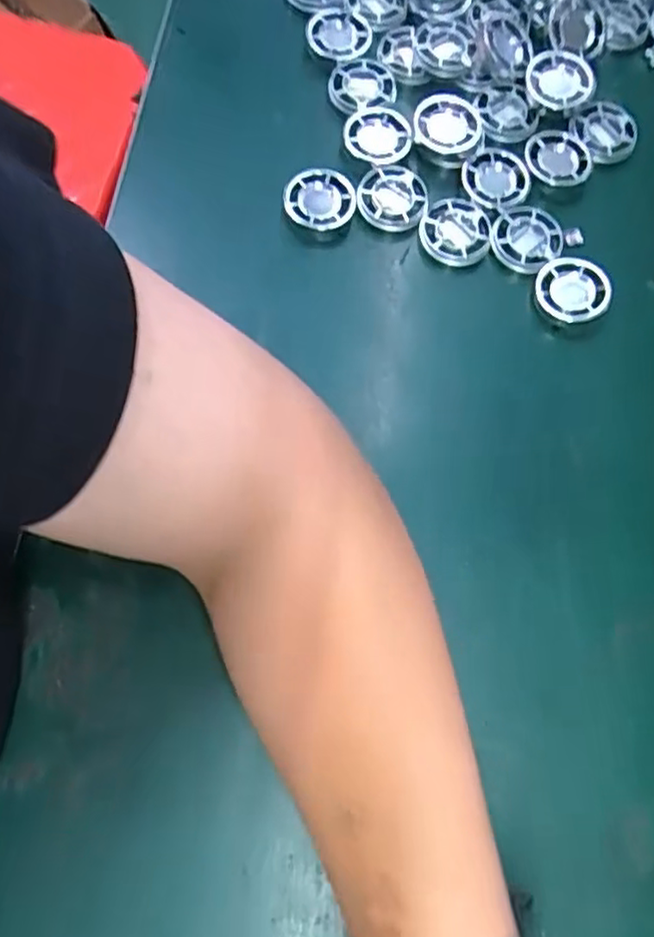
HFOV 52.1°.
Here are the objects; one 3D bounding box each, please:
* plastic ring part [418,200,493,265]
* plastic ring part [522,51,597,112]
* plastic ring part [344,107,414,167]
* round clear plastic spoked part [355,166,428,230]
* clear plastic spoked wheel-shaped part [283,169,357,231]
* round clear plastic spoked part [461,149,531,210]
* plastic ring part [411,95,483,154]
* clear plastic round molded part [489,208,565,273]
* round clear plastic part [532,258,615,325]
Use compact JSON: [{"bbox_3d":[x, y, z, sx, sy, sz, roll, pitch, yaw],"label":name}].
[{"bbox_3d":[0.072,-0.132,0.371,0.039,0.006,0.037,11,72,1],"label":"plastic ring part"},{"bbox_3d":[0.139,-0.230,0.398,0.040,0.009,0.037,25,89,10],"label":"plastic ring part"},{"bbox_3d":[0.030,-0.191,0.382,0.037,0.009,0.034,1,73,-2],"label":"plastic ring part"},{"bbox_3d":[0.037,-0.153,0.374,0.038,0.007,0.037,1,73,-2],"label":"round clear plastic spoked part"},{"bbox_3d":[-0.003,-0.147,0.370,0.036,0.013,0.036,1,73,-2],"label":"clear plastic spoked wheel-shaped part"},{"bbox_3d":[0.095,-0.164,0.378,0.037,0.008,0.033,42,76,10],"label":"round clear plastic spoked part"},{"bbox_3d":[0.069,-0.197,0.384,0.037,0.010,0.037,1,73,-2],"label":"plastic ring part"},{"bbox_3d":[0.112,-0.129,0.372,0.037,0.005,0.040,35,74,8],"label":"clear plastic round molded part"},{"bbox_3d":[0.134,-0.097,0.362,0.039,0.010,0.038,1,73,-2],"label":"round clear plastic part"}]

